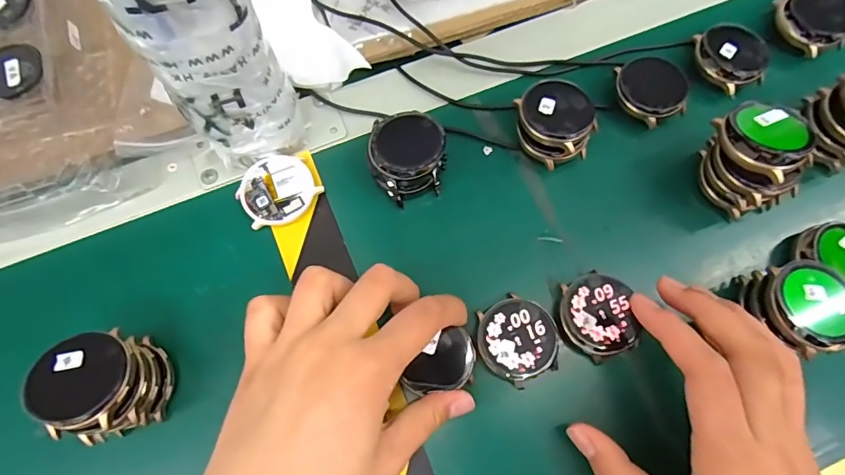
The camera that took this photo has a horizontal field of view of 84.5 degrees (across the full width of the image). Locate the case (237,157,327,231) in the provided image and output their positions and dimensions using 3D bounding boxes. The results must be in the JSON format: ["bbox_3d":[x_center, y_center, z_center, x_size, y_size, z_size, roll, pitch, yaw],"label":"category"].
[{"bbox_3d":[-0.090,-0.029,0.291,0.045,0.010,0.042,-33,75,-9],"label":"case"}]

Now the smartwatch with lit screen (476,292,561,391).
[{"bbox_3d":[0.053,0.057,0.260,0.042,0.012,0.044,-24,74,-7],"label":"smartwatch with lit screen"}]

